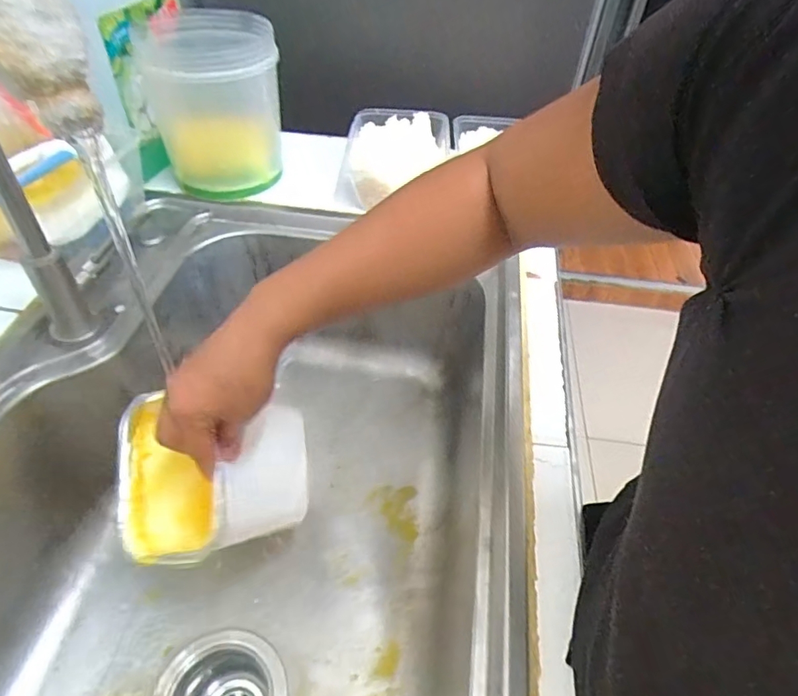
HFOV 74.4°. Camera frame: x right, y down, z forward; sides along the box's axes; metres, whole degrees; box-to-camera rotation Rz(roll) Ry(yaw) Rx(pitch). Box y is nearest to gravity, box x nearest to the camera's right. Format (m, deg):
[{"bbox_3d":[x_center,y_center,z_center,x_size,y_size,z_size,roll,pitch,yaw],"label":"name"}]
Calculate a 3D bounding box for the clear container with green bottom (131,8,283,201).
[{"bbox_3d":[-0.205,-0.269,0.591,0.141,0.154,0.139,-11,47,-14],"label":"clear container with green bottom"}]

